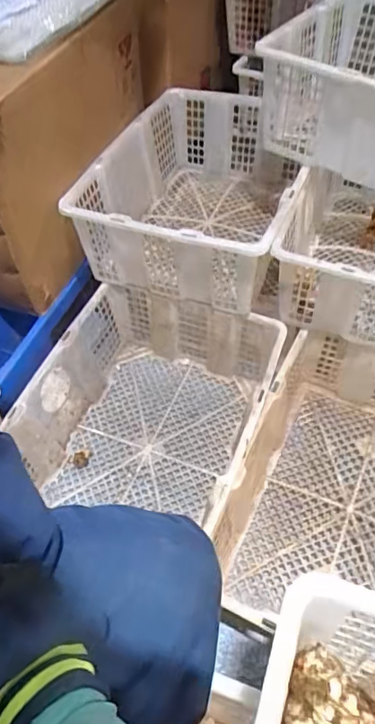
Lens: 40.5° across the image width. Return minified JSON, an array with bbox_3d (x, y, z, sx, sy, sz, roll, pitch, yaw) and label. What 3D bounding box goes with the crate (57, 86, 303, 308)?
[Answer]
[{"bbox_3d":[0.023,-0.316,0.968,0.349,0.178,0.451,13,54,11],"label":"crate"}]

